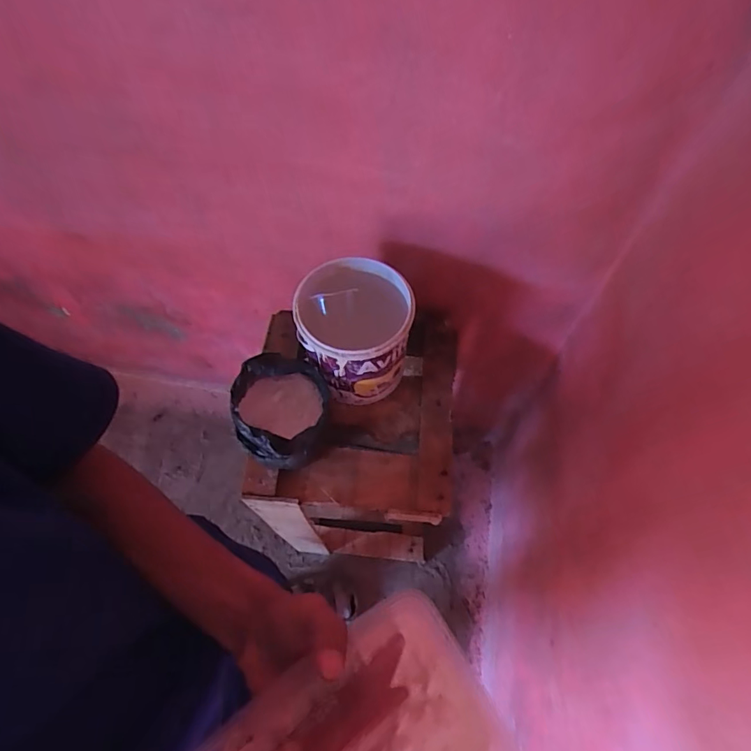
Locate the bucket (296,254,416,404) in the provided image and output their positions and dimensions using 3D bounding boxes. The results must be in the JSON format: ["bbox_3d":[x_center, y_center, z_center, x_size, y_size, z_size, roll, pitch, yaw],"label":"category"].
[{"bbox_3d":[-0.033,-0.064,0.811,0.175,0.193,0.173,0,62,0],"label":"bucket"}]

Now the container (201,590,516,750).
[{"bbox_3d":[-0.008,0.232,0.283,0.170,0.041,0.130,-33,67,-15],"label":"container"}]

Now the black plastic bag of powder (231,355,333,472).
[{"bbox_3d":[-0.149,0.065,0.778,0.142,0.125,0.151,5,62,3],"label":"black plastic bag of powder"}]

